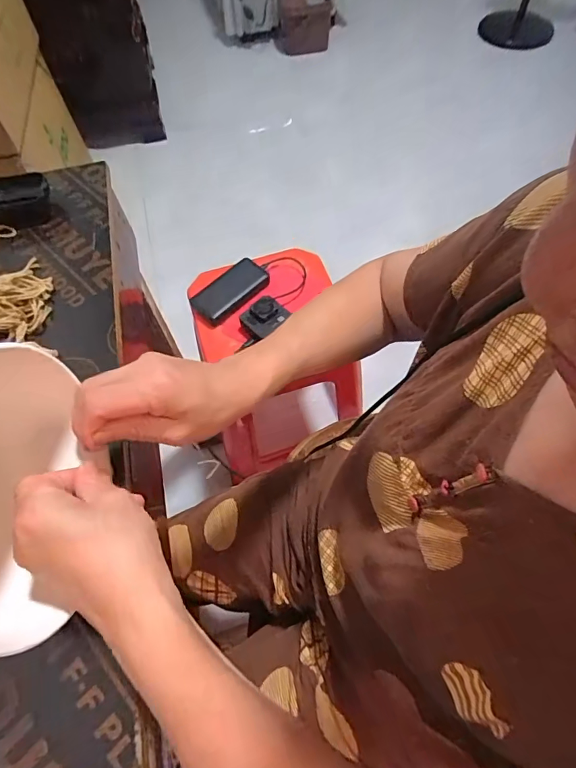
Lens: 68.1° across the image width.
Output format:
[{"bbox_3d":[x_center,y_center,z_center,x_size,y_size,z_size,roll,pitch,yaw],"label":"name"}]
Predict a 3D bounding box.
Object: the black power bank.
[{"bbox_3d":[-0.113,-0.185,0.838,0.074,0.022,0.158,40,70,21],"label":"black power bank"}]

